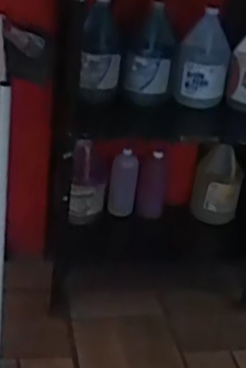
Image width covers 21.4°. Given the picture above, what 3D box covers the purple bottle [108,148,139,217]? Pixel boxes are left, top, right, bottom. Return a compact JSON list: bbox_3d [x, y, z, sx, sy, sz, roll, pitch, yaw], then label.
[{"bbox_3d":[0.001,-0.001,1.942,0.077,0.236,0.056,10,27,4],"label":"purple bottle"}]

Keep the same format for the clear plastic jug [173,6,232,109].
[{"bbox_3d":[0.219,-0.347,1.764,0.148,0.262,0.152,10,27,4],"label":"clear plastic jug"}]

